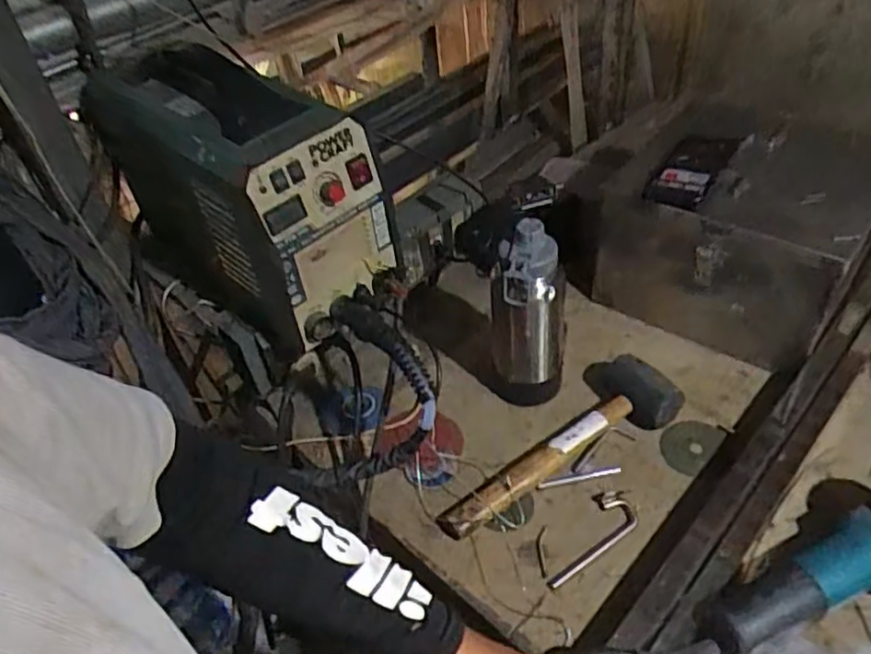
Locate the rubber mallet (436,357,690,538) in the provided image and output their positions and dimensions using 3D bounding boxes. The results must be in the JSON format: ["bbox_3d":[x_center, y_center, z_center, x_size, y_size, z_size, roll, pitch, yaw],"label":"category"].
[{"bbox_3d":[0.139,0.134,0.843,0.337,0.062,0.116,-26,45,-20],"label":"rubber mallet"}]

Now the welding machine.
[{"bbox_3d":[-0.231,-0.169,0.811,0.169,0.278,0.356,-36,49,-28],"label":"welding machine"}]

